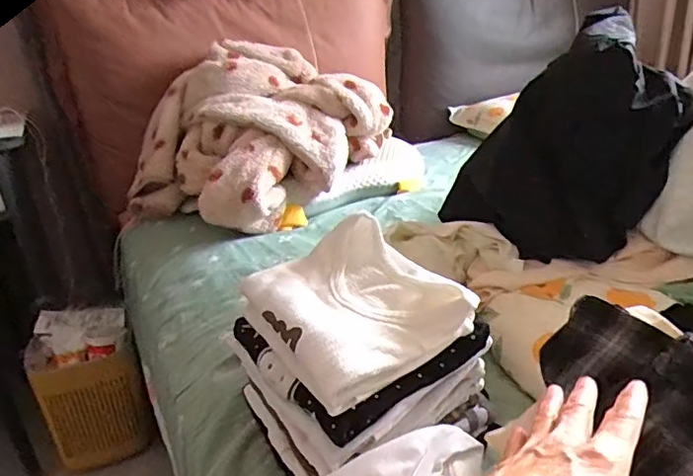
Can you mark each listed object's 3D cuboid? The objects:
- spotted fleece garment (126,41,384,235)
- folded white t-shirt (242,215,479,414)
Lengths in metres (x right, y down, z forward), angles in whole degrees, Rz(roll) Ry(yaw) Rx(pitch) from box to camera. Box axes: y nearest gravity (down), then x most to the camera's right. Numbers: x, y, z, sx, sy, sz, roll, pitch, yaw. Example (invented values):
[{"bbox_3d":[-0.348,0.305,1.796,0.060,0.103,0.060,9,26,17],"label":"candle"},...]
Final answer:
[{"bbox_3d":[-0.203,-0.239,1.225,0.434,0.299,0.447,16,30,41],"label":"spotted fleece garment"},{"bbox_3d":[0.005,0.058,0.518,0.155,0.072,0.191,-17,25,-28],"label":"folded white t-shirt"}]

